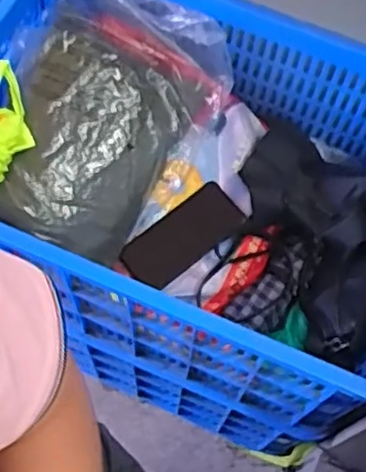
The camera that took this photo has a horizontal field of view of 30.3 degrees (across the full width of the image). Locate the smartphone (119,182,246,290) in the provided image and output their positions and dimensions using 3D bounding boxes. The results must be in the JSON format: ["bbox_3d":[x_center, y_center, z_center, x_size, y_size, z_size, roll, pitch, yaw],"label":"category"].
[{"bbox_3d":[0.000,0.001,0.916,0.166,0.009,0.074,-38,87,-3],"label":"smartphone"}]

